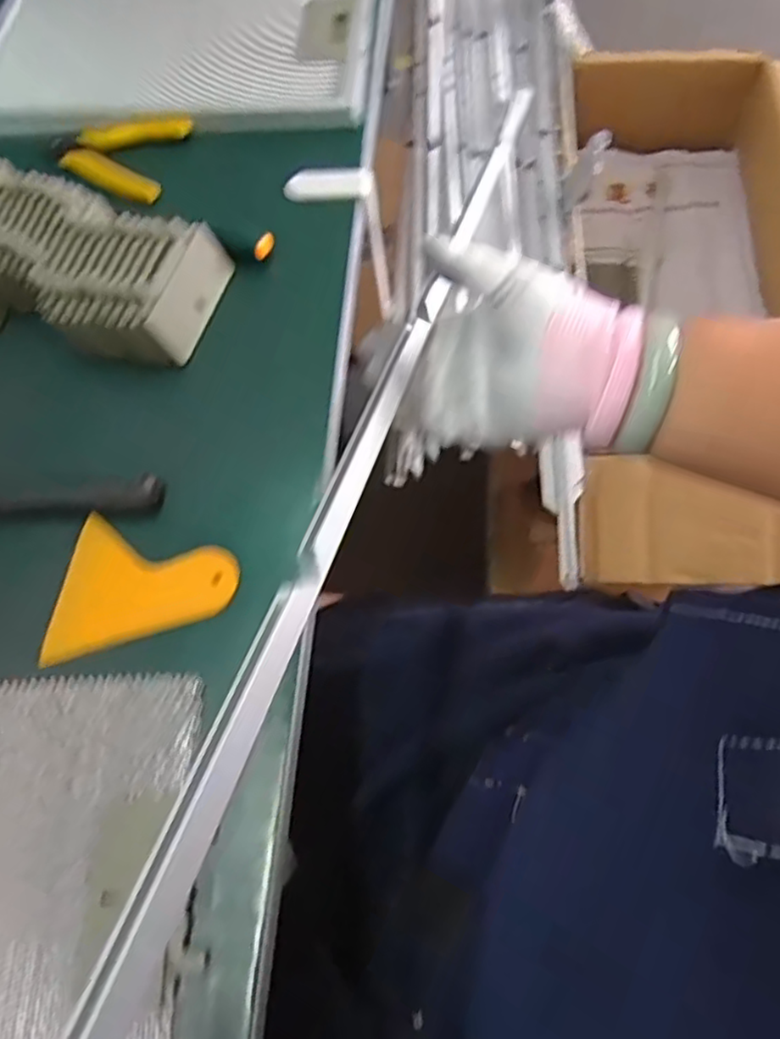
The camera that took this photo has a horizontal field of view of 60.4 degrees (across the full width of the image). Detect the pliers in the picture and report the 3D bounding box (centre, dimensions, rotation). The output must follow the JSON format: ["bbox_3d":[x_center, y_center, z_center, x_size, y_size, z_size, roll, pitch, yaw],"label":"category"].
[{"bbox_3d":[-0.215,-0.293,0.531,0.093,0.014,0.075,12,67,10],"label":"pliers"}]

